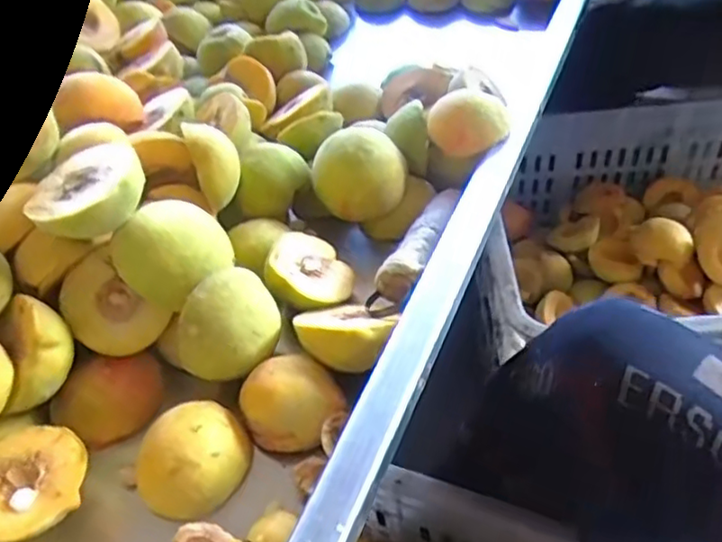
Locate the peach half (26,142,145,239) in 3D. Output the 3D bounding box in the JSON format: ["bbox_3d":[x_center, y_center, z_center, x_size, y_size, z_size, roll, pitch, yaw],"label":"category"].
[{"bbox_3d":[-0.152,-0.046,0.357,0.062,0.024,0.060,-4,44,4],"label":"peach half"}]

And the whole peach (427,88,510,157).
[{"bbox_3d":[0.076,-0.104,0.451,0.054,0.045,0.035,8,46,15],"label":"whole peach"}]

